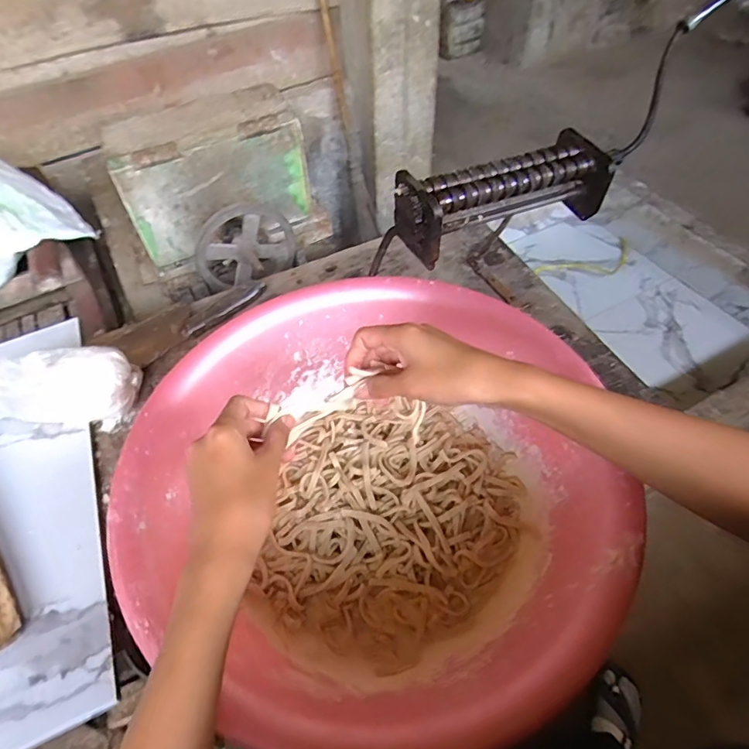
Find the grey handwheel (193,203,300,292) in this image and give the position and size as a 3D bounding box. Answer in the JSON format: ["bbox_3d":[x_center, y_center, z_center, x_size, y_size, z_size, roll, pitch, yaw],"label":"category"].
[{"bbox_3d":[-0.244,-0.242,0.963,0.199,0.177,0.069,-20,49,-24],"label":"grey handwheel"}]

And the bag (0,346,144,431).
[{"bbox_3d":[-0.371,0.000,0.554,0.175,0.116,0.076,-6,52,-2],"label":"bag"}]

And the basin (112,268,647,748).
[{"bbox_3d":[-0.006,0.087,0.453,0.394,0.116,0.386,-1,52,2],"label":"basin"}]

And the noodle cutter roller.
[{"bbox_3d":[0.107,-0.154,0.428,0.184,0.055,0.061,-20,54,-13],"label":"noodle cutter roller"}]

